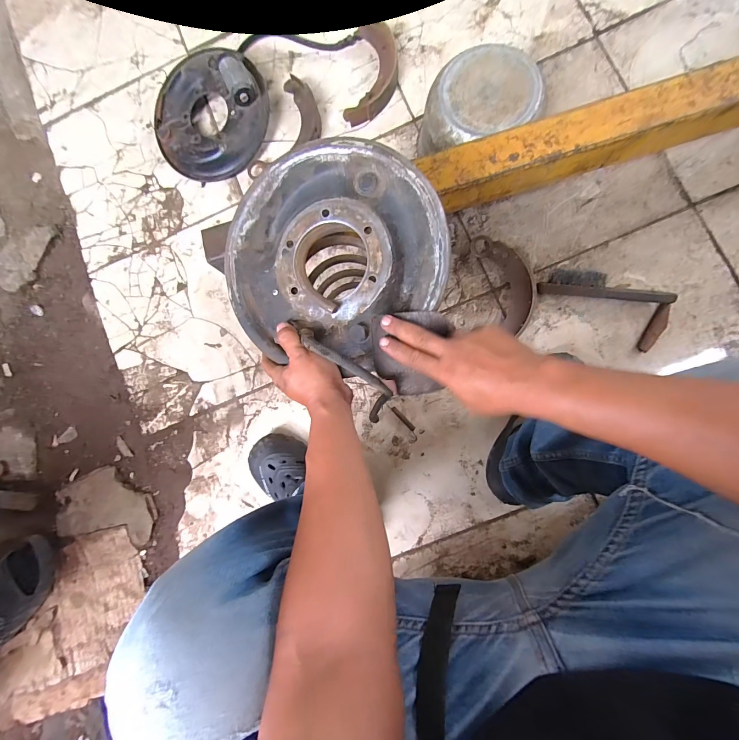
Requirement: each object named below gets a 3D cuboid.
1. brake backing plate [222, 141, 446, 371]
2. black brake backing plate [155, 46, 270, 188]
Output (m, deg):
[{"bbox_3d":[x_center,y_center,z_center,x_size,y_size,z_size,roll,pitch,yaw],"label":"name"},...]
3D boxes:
[{"bbox_3d":[-0.046,-0.133,0.399,0.261,0.048,0.240,14,89,7],"label":"brake backing plate"},{"bbox_3d":[-0.347,-0.545,0.724,0.248,0.086,0.231,0,87,6],"label":"black brake backing plate"}]

